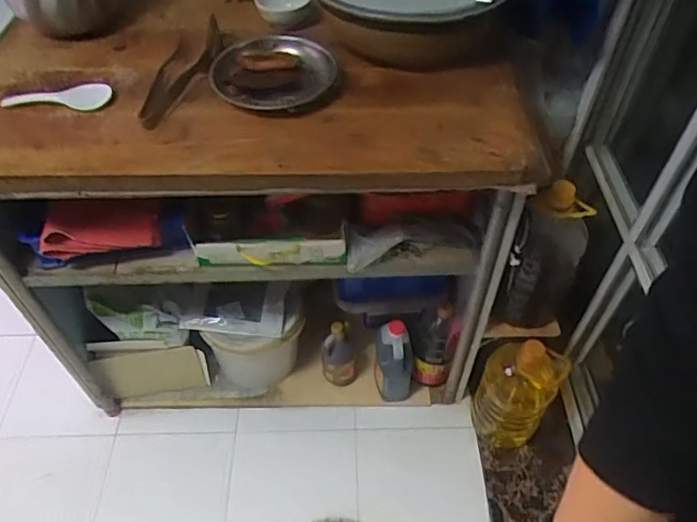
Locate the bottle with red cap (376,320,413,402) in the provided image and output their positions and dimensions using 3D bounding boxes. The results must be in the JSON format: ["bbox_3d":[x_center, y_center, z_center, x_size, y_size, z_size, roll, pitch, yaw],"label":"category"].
[{"bbox_3d":[0.114,0.247,1.372,0.096,0.232,0.098,9,53,5],"label":"bottle with red cap"}]

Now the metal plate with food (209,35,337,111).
[{"bbox_3d":[-0.124,-0.300,0.910,0.179,0.031,0.179,1,53,-1],"label":"metal plate with food"}]

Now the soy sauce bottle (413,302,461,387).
[{"bbox_3d":[0.209,0.208,1.387,0.102,0.287,0.103,13,51,10],"label":"soy sauce bottle"}]

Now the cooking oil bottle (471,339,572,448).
[{"bbox_3d":[0.386,0.290,1.300,0.160,0.346,0.156,0,50,0],"label":"cooking oil bottle"}]

